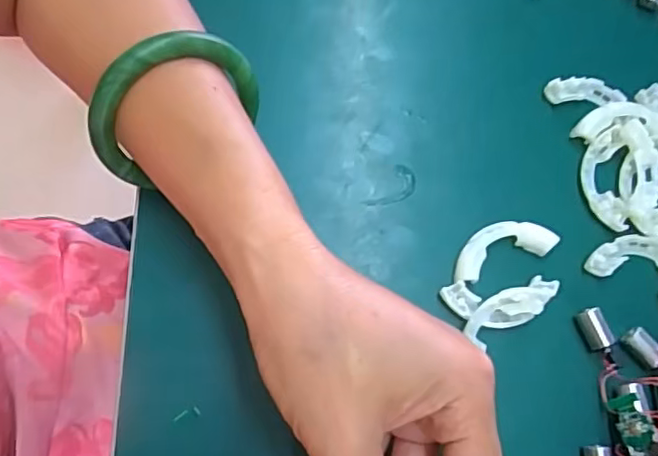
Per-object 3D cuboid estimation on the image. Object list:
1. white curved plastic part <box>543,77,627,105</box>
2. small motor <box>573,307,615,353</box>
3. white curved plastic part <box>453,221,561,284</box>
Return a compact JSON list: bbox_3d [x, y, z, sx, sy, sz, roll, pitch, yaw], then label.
[{"bbox_3d":[0.141,-0.075,0.337,0.043,0.009,0.013,1,75,-1],"label":"white curved plastic part"},{"bbox_3d":[0.131,0.051,0.302,0.010,0.012,0.021,-22,76,-7],"label":"small motor"},{"bbox_3d":[0.086,0.010,0.309,0.056,0.006,0.023,-20,76,-7],"label":"white curved plastic part"}]

